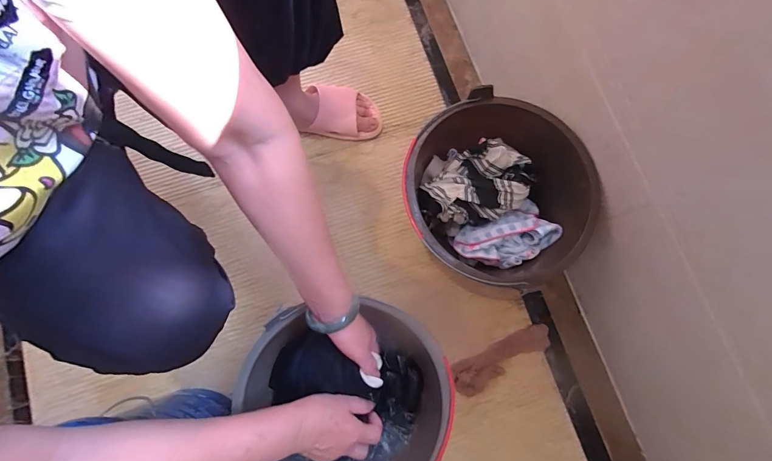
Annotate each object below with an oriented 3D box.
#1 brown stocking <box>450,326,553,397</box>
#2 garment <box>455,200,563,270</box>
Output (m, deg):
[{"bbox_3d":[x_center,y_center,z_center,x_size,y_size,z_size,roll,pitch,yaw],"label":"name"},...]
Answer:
[{"bbox_3d":[0.200,0.219,0.592,0.183,0.022,0.061,-23,81,-6],"label":"brown stocking"},{"bbox_3d":[0.180,0.011,0.517,0.148,0.058,0.081,-22,81,-6],"label":"garment"}]

